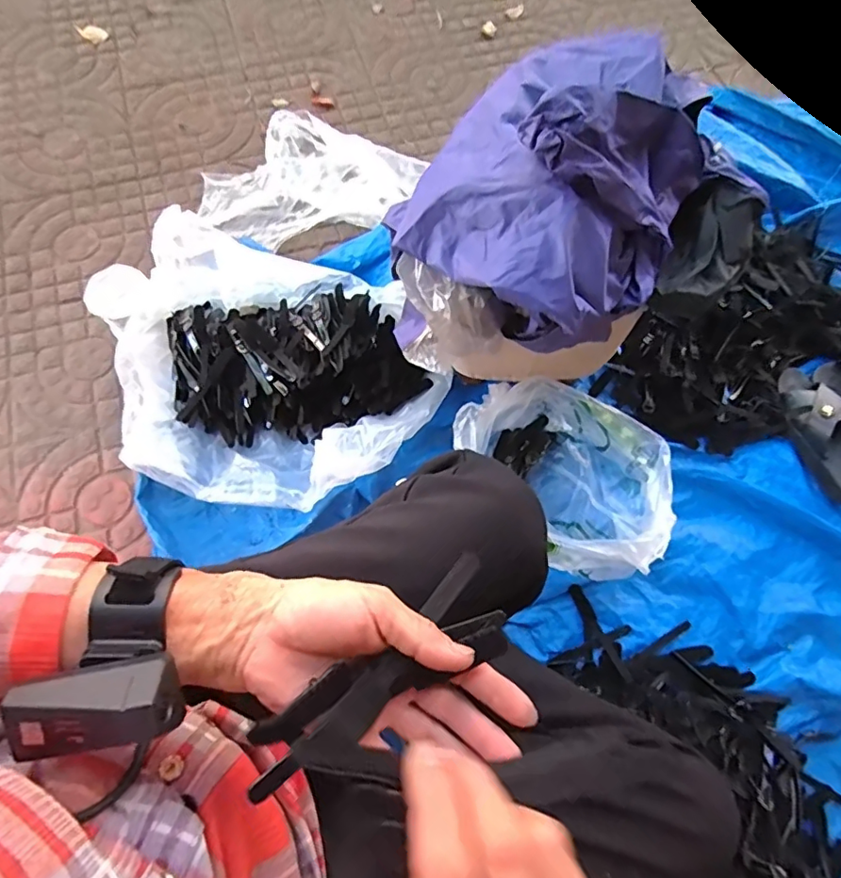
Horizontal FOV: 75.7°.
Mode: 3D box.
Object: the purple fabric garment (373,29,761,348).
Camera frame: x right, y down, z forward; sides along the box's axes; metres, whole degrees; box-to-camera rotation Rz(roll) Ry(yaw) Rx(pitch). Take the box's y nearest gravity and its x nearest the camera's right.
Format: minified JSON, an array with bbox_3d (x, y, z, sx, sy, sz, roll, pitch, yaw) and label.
[{"bbox_3d":[0.191,-0.274,0.593,0.333,0.171,0.350,36,73,9],"label":"purple fabric garment"}]

